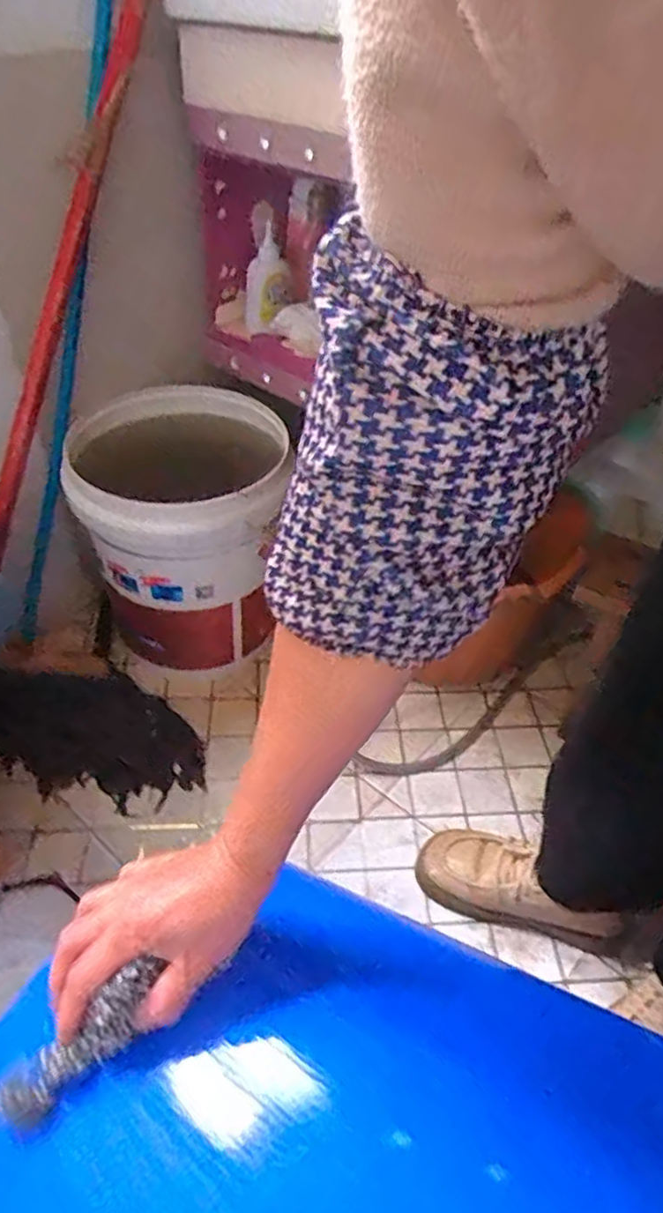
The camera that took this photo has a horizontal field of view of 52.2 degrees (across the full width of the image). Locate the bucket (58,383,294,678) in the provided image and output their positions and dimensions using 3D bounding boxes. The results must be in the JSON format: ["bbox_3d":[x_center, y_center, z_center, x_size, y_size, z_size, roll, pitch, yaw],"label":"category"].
[{"bbox_3d":[-0.203,-0.108,0.992,0.284,0.320,0.301,0,43,0],"label":"bucket"}]

